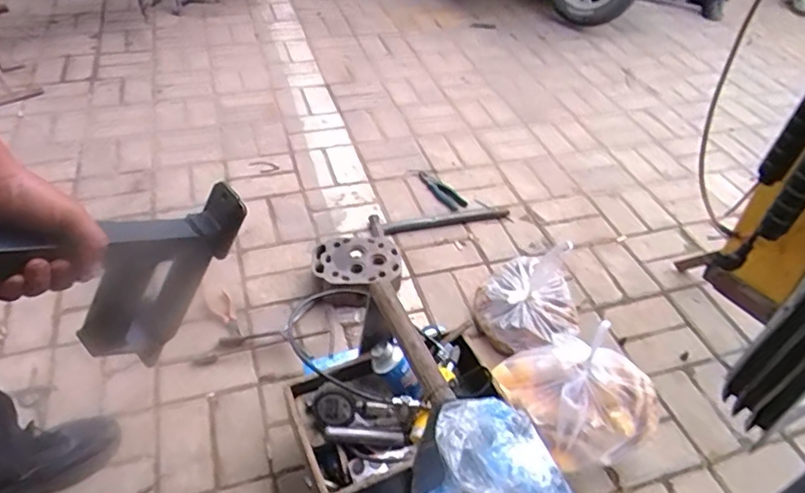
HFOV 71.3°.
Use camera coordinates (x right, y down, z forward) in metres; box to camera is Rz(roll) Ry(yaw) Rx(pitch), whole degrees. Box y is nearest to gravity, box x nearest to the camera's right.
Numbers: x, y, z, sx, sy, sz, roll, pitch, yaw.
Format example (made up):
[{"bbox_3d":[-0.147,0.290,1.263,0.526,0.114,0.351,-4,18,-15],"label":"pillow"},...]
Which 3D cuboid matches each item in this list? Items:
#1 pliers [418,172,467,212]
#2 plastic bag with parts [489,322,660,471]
[{"bbox_3d":[0.111,-0.161,1.625,0.058,0.018,0.188,-22,50,-26],"label":"pliers"},{"bbox_3d":[0.327,0.276,1.064,0.239,0.136,0.254,-16,48,-21],"label":"plastic bag with parts"}]

